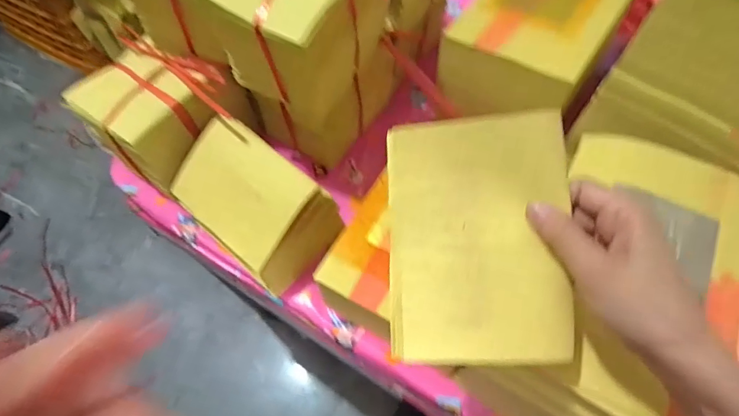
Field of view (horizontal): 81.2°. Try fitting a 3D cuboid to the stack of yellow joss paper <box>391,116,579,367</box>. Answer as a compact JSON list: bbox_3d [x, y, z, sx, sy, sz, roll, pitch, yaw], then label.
[{"bbox_3d":[0.072,0.020,0.291,0.117,0.015,0.159,-3,84,14],"label":"stack of yellow joss paper"}]

